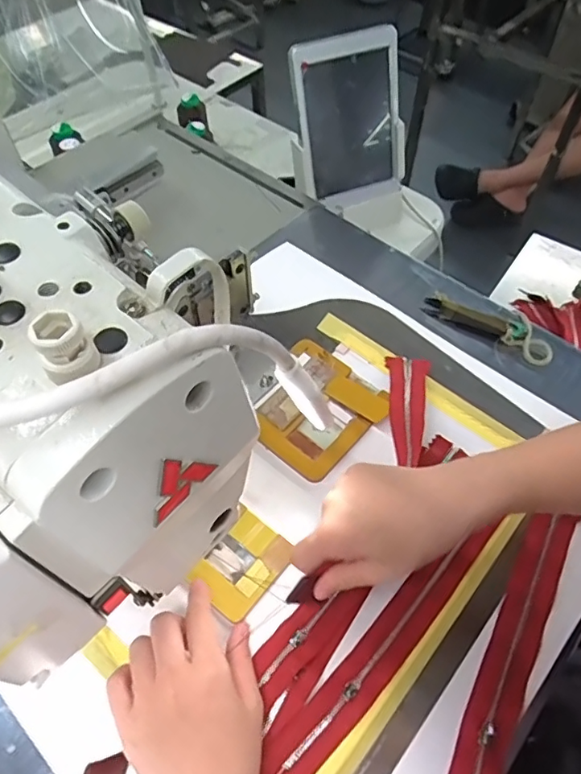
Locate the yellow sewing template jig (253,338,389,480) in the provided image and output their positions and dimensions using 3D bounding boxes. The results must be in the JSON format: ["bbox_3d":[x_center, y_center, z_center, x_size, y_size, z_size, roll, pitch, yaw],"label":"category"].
[{"bbox_3d":[0.021,0.017,0.496,0.109,0.010,0.112,36,63,22],"label":"yellow sewing template jig"}]

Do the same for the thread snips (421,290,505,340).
[{"bbox_3d":[0.182,-0.076,0.564,0.087,0.009,0.029,27,60,17],"label":"thread snips"}]

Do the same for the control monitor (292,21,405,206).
[{"bbox_3d":[0.083,-0.360,0.743,0.150,0.211,0.025,-20,37,-13],"label":"control monitor"}]

